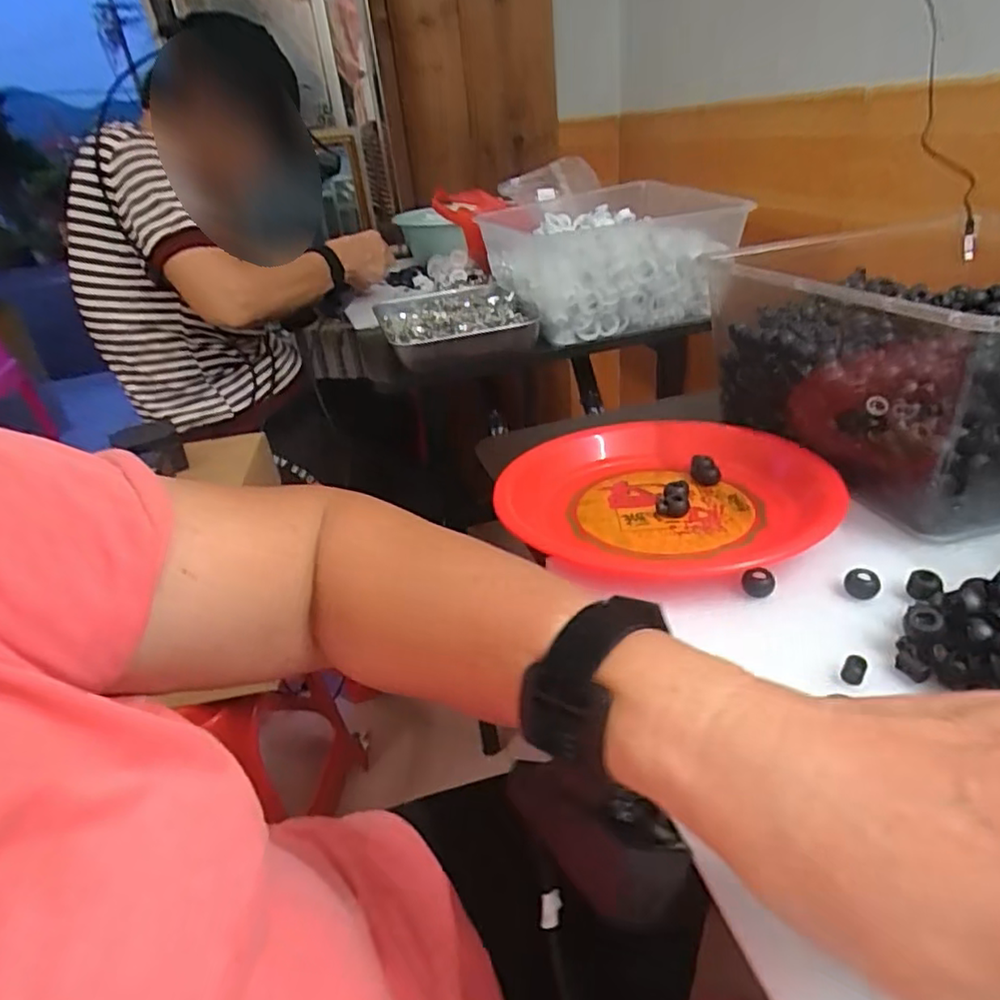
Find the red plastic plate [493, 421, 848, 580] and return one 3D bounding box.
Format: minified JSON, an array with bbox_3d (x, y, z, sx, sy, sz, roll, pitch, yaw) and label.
[{"bbox_3d":[0.119,-0.013,0.478,0.223,0.035,0.223,-6,31,3],"label":"red plastic plate"}]

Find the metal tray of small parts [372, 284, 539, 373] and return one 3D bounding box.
[{"bbox_3d":[-0.064,-0.244,0.887,0.193,0.050,0.246,-13,31,-10],"label":"metal tray of small parts"}]

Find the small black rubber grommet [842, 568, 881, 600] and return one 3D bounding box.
[{"bbox_3d":[0.205,0.047,0.362,0.017,0.014,0.011,11,35,29],"label":"small black rubber grommet"}]

